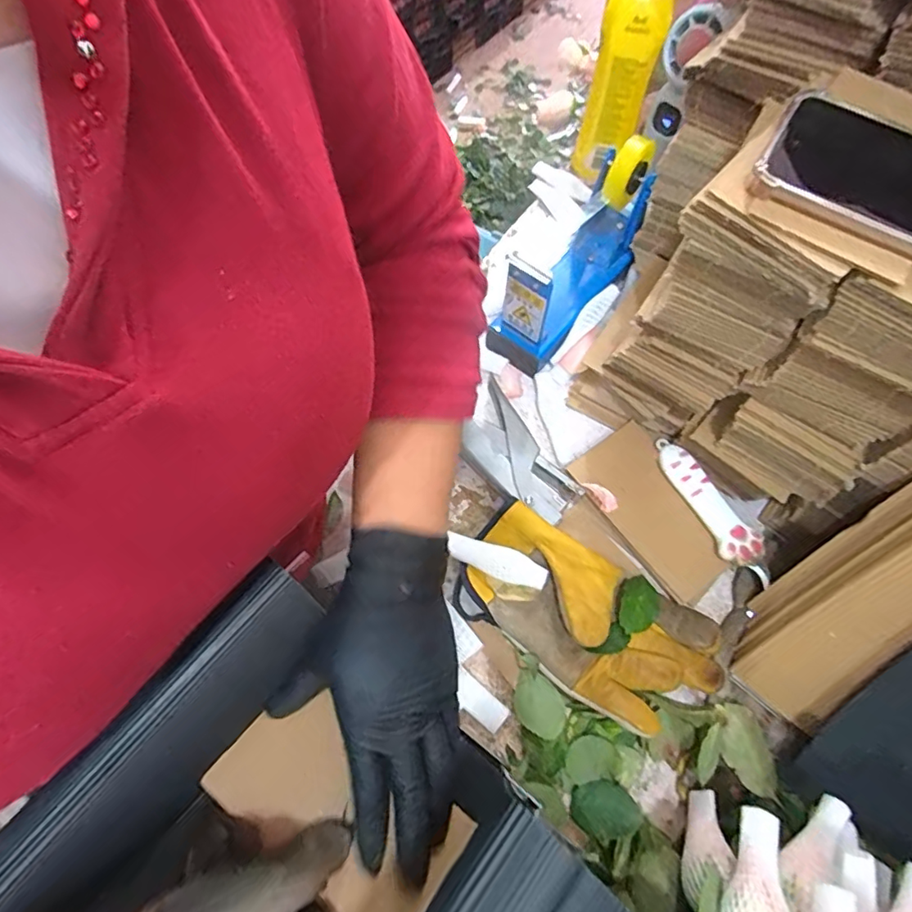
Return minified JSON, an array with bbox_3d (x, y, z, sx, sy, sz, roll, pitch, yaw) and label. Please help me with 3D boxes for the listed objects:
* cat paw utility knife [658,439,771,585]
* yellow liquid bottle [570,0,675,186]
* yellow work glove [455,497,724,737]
[{"bbox_3d":[0.206,0.039,0.433,0.029,0.013,0.131,-21,67,-8],"label":"cat paw utility knife"},{"bbox_3d":[0.169,-0.391,0.547,0.066,0.227,0.053,14,67,8],"label":"yellow liquid bottle"},{"bbox_3d":[0.097,0.121,0.400,0.192,0.029,0.097,30,70,14],"label":"yellow work glove"}]

